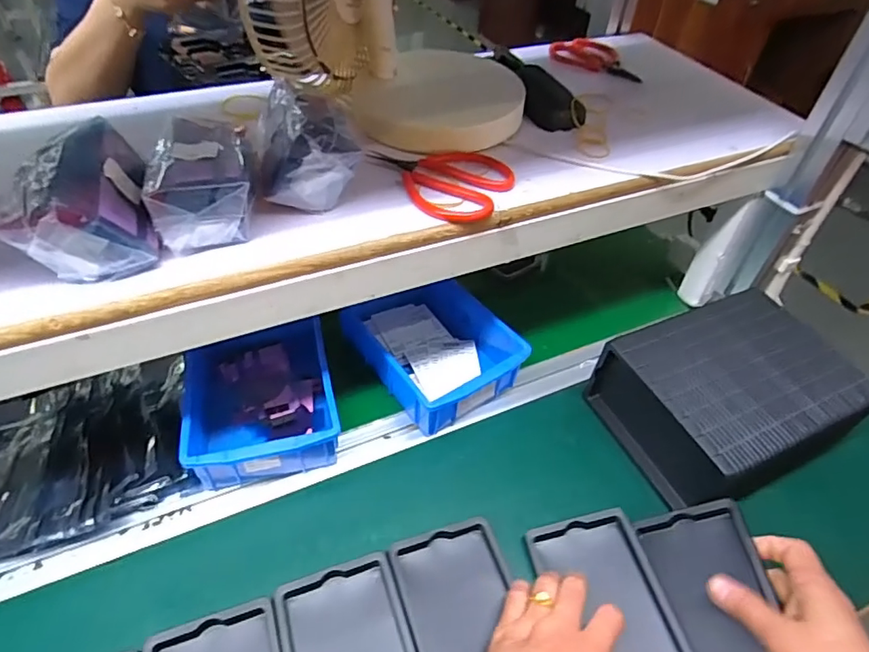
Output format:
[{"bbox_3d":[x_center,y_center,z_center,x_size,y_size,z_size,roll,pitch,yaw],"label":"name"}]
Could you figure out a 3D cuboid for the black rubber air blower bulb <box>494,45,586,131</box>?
[{"bbox_3d":[0.105,-0.249,0.561,0.040,0.032,0.135,-15,48,-17],"label":"black rubber air blower bulb"}]

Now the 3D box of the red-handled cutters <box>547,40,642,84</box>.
[{"bbox_3d":[0.203,-0.332,0.663,0.118,0.016,0.060,24,49,15],"label":"red-handled cutters"}]

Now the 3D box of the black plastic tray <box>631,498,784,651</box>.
[{"bbox_3d":[0.218,0.222,0.413,0.022,0.085,0.160,36,37,-36],"label":"black plastic tray"}]

